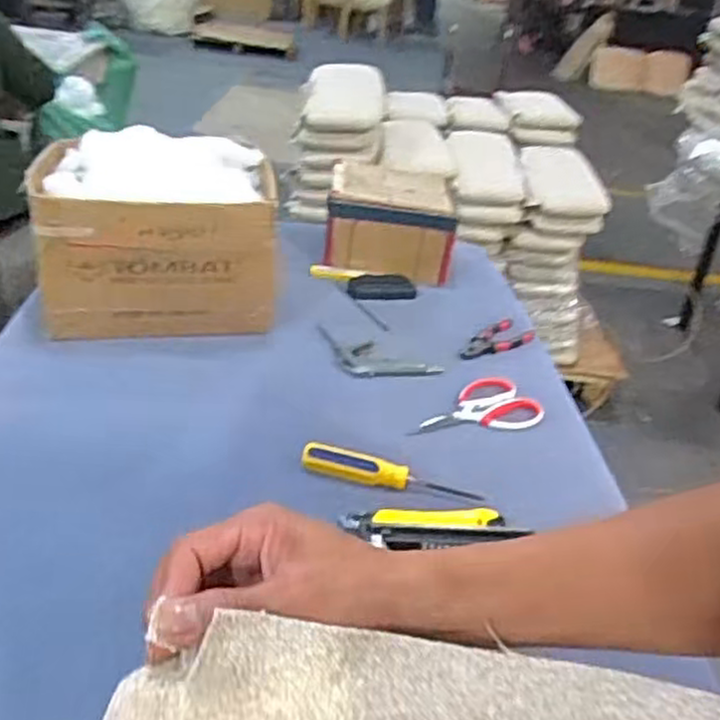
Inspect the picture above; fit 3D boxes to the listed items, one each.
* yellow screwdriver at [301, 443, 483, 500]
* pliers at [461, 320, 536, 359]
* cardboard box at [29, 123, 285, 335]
[{"bbox_3d":[0.032,0.122,0.799,0.188,0.020,0.036,11,30,5],"label":"yellow screwdriver"},{"bbox_3d":[0.199,-0.027,1.110,0.061,0.009,0.148,28,36,32],"label":"pliers"},{"bbox_3d":[-0.271,-0.175,1.035,0.307,0.217,0.228,2,30,-9],"label":"cardboard box"}]

